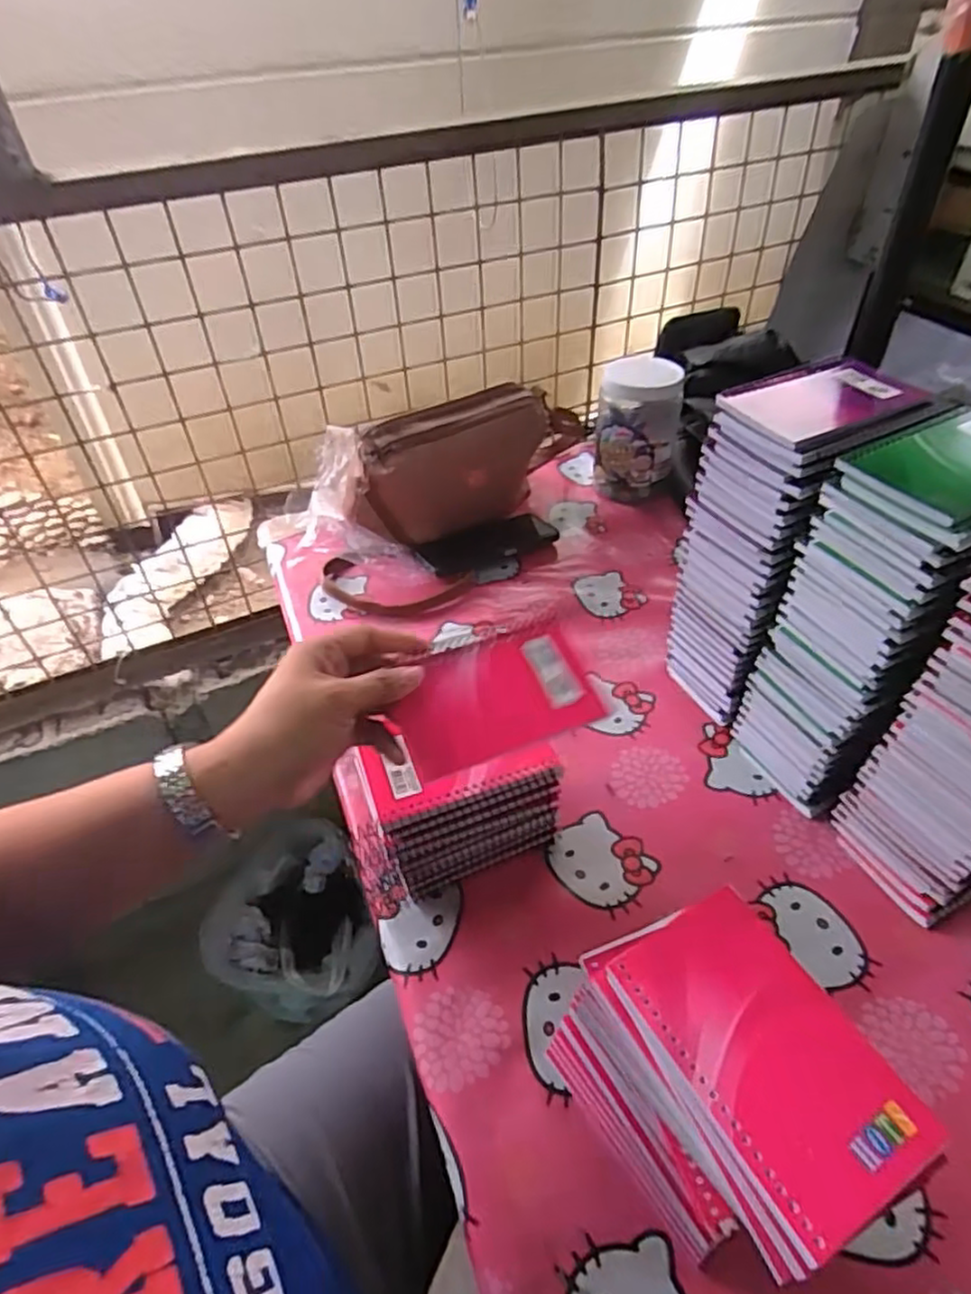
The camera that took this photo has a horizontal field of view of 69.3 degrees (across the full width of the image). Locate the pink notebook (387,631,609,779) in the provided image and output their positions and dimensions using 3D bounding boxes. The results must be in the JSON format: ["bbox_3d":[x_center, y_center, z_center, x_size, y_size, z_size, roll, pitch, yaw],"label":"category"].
[{"bbox_3d":[0.006,0.033,0.448,0.122,0.015,0.078,-18,60,-17],"label":"pink notebook"}]

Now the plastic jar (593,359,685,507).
[{"bbox_3d":[0.192,-0.274,0.893,0.099,0.152,0.090,5,44,9],"label":"plastic jar"}]

